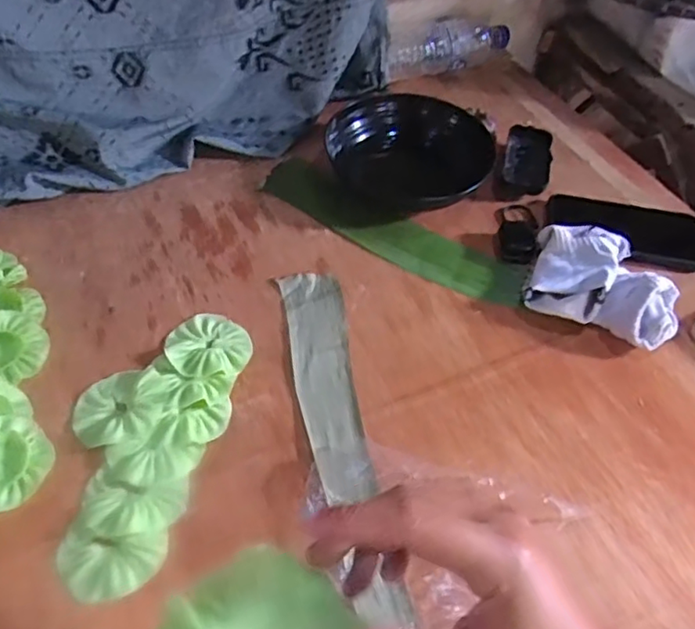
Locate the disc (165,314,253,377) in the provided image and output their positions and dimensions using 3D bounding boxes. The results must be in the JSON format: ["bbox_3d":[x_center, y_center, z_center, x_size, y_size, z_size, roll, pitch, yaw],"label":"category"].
[{"bbox_3d":[-0.121,0.025,0.540,0.069,0.012,0.069,3,51,-3],"label":"disc"}]

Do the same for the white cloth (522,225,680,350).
[{"bbox_3d":[0.249,-0.031,0.605,0.134,0.053,0.109,20,52,10],"label":"white cloth"}]

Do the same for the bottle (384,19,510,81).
[{"bbox_3d":[0.128,-0.362,0.842,0.210,0.053,0.054,-25,58,-23],"label":"bottle"}]

